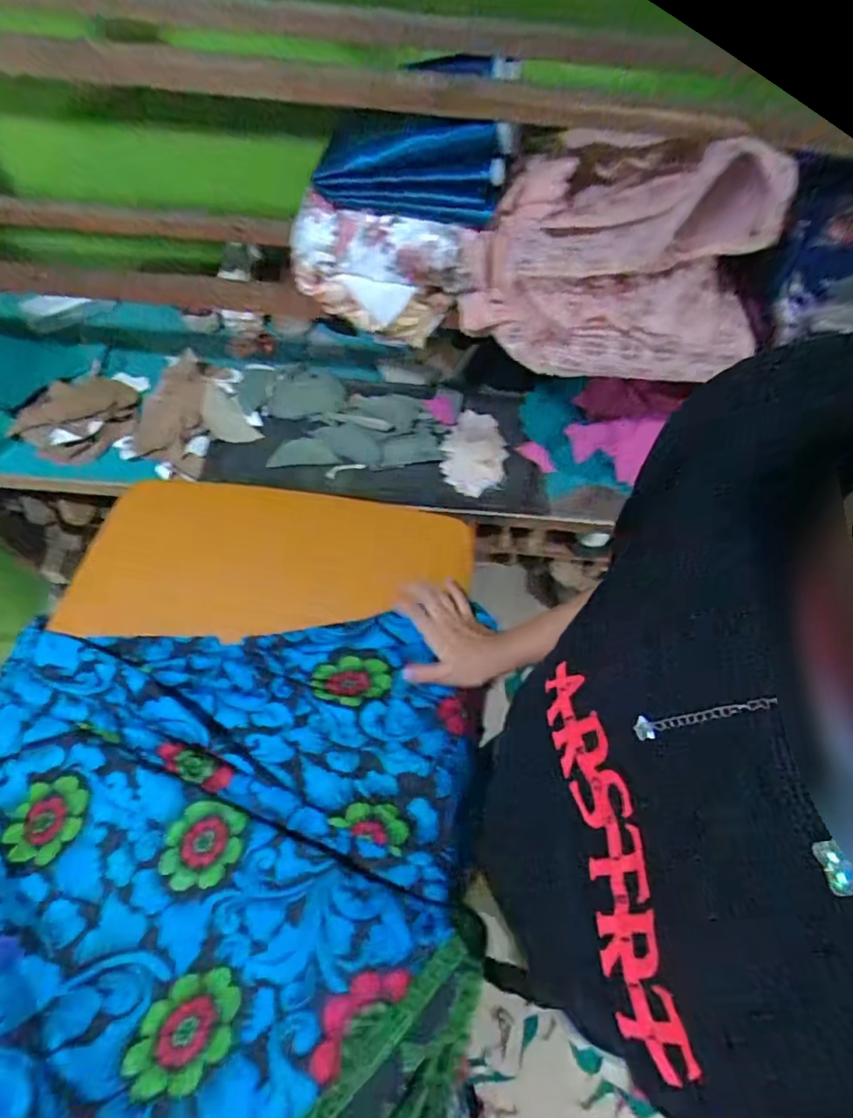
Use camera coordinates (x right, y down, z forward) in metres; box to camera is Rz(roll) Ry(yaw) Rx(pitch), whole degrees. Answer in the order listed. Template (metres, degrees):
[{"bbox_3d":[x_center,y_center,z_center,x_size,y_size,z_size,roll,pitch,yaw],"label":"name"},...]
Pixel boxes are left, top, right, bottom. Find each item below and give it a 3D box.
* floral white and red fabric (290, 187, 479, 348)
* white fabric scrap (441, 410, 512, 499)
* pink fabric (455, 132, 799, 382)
[{"bbox_3d":[-0.050,-0.333,0.675,0.203,0.133,0.063,7,61,1],"label":"floral white and red fabric"},{"bbox_3d":[0.079,-0.172,0.908,0.098,0.010,0.155,14,61,5],"label":"white fabric scrap"},{"bbox_3d":[0.209,-0.315,0.609,0.319,0.206,0.110,12,61,4],"label":"pink fabric"}]

